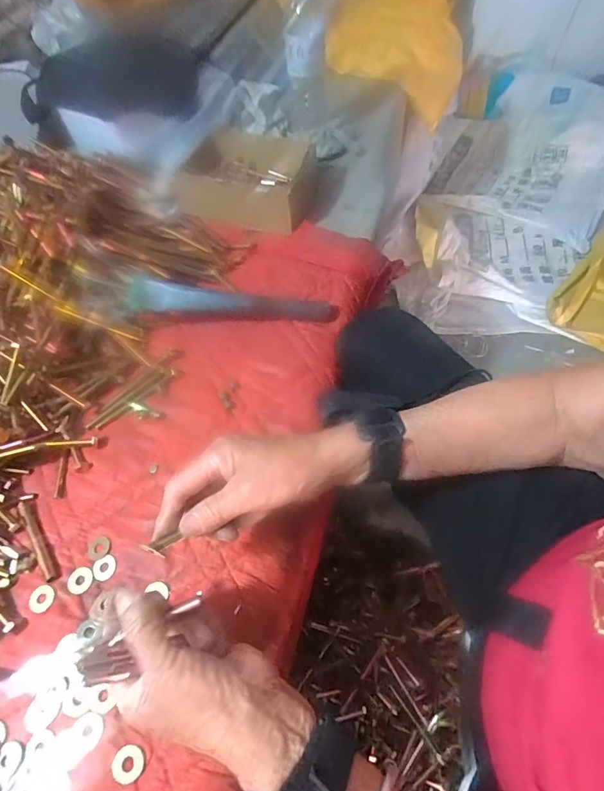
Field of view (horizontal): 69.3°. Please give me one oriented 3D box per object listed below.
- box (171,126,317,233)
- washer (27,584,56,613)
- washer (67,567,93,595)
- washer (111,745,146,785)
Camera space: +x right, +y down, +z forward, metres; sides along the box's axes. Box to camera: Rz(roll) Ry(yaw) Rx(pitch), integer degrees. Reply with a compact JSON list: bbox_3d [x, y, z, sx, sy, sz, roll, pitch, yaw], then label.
[{"bbox_3d":[-0.083,-0.338,0.672,0.179,0.062,0.153,13,59,12],"label":"box"},{"bbox_3d":[-0.230,0.179,0.386,0.021,0.004,0.022,12,59,12],"label":"washer"},{"bbox_3d":[-0.200,0.166,0.393,0.022,0.004,0.022,-2,57,3],"label":"washer"},{"bbox_3d":[-0.126,0.268,0.319,0.022,0.004,0.021,12,59,12],"label":"washer"}]

